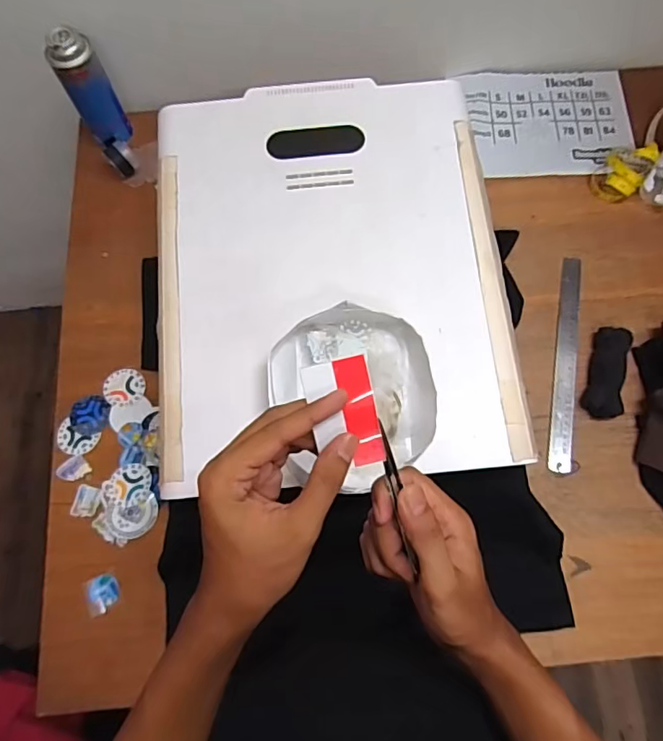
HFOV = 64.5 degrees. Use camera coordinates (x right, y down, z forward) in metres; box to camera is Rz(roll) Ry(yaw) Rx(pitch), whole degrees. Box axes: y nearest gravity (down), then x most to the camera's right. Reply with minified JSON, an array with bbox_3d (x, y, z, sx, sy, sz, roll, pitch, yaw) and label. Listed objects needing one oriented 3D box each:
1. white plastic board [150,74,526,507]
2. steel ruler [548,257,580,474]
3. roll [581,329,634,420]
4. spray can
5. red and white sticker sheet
[{"bbox_3d":[-0.005,-0.130,0.619,0.396,0.020,0.498,-6,73,0],"label":"white plastic board"},{"bbox_3d":[0.336,-0.017,0.746,0.031,0.008,0.322,10,74,5],"label":"steel ruler"},{"bbox_3d":[0.382,0.002,0.727,0.045,0.029,0.127,14,74,6],"label":"roll"},{"bbox_3d":[-0.369,-0.427,0.806,0.064,0.161,0.065,0,73,2],"label":"spray can"},{"bbox_3d":[0.008,0.028,0.330,0.040,0.006,0.069,-13,100,-4],"label":"red and white sticker sheet"}]

